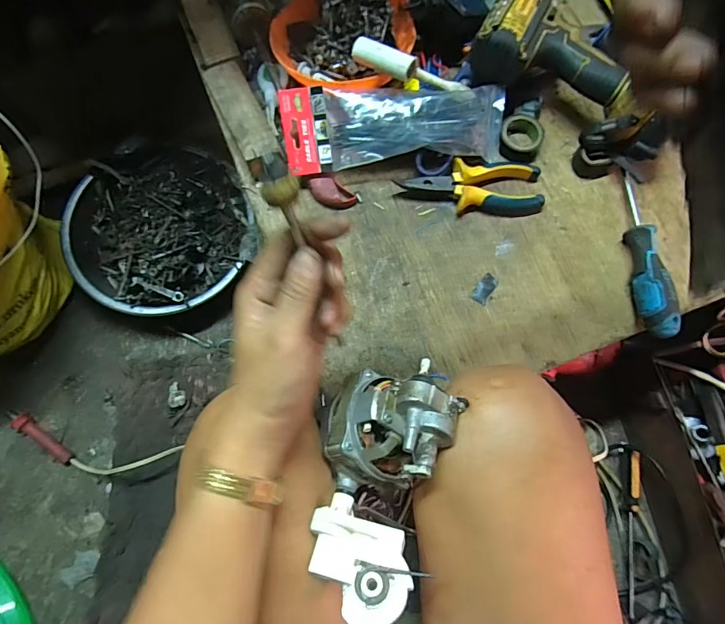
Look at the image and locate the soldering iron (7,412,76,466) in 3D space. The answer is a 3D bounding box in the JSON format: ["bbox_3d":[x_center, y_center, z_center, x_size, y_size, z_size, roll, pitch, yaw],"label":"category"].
[{"bbox_3d":[-0.516,0.203,0.721,0.125,0.028,0.026,38,78,9],"label":"soldering iron"}]

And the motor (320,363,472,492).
[{"bbox_3d":[0.020,0.084,0.338,0.103,0.060,0.084,-16,76,-5],"label":"motor"}]

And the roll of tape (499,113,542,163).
[{"bbox_3d":[0.173,-0.190,0.490,0.046,0.024,0.048,0,75,0],"label":"roll of tape"}]

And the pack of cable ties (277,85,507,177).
[{"bbox_3d":[0.033,-0.191,0.458,0.223,0.035,0.079,-6,111,0],"label":"pack of cable ties"}]

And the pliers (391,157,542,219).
[{"bbox_3d":[0.116,-0.133,0.475,0.144,0.023,0.053,1,75,0],"label":"pliers"}]

